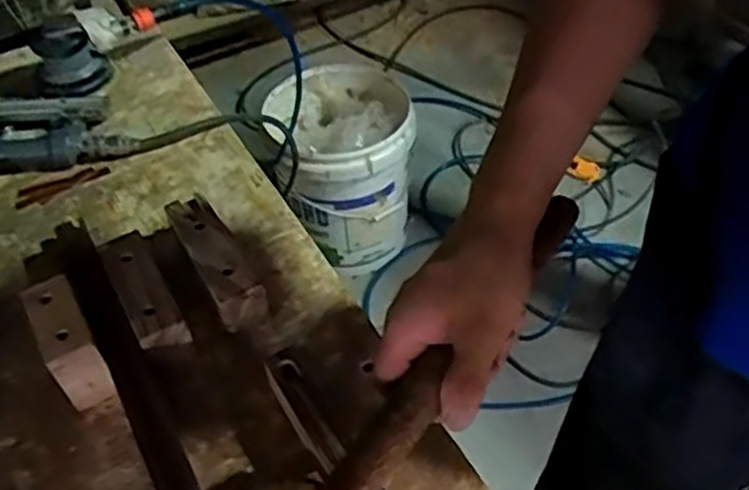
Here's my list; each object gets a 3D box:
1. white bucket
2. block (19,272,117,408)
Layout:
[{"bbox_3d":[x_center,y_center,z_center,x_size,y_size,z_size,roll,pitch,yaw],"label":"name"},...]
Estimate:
[{"bbox_3d":[-0.060,-0.162,1.655,0.291,0.321,0.336,-11,48,-5],"label":"white bucket"},{"bbox_3d":[-0.265,0.088,0.670,0.042,0.089,0.087,-29,52,-19],"label":"block"}]

